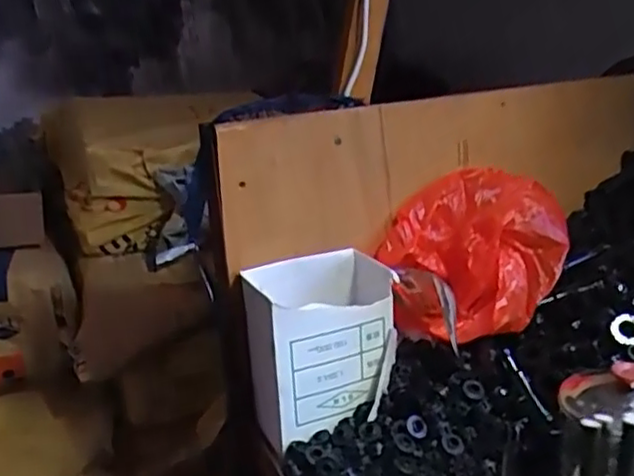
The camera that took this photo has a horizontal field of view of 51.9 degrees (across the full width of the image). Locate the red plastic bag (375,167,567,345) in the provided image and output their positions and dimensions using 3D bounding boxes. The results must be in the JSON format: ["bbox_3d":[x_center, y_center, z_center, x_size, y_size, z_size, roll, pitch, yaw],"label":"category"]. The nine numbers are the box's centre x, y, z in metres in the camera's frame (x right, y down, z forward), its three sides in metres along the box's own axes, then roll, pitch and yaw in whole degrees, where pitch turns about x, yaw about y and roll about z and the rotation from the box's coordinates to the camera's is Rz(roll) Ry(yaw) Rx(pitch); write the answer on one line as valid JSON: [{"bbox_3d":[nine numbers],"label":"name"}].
[{"bbox_3d":[0.151,0.018,0.621,0.162,0.133,0.100,-10,18,-16],"label":"red plastic bag"}]

